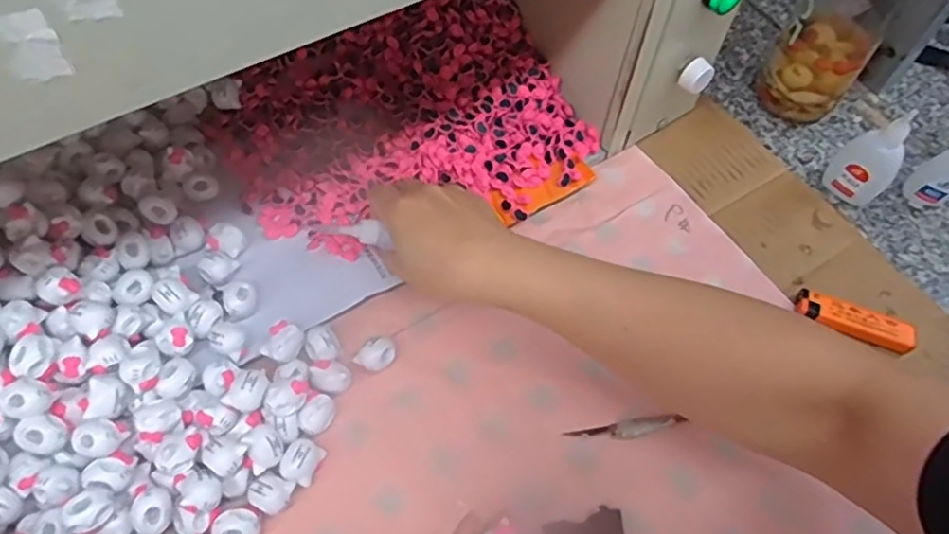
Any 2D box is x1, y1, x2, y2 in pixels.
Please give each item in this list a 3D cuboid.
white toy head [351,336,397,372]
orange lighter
[{"bbox_3d":[-0.065,0.060,0.439,0.028,0.018,0.021,-32,68,-16],"label":"white toy head"},{"bbox_3d":[0.279,0.039,0.478,0.082,0.009,0.025,23,65,10],"label":"orange lighter"}]

